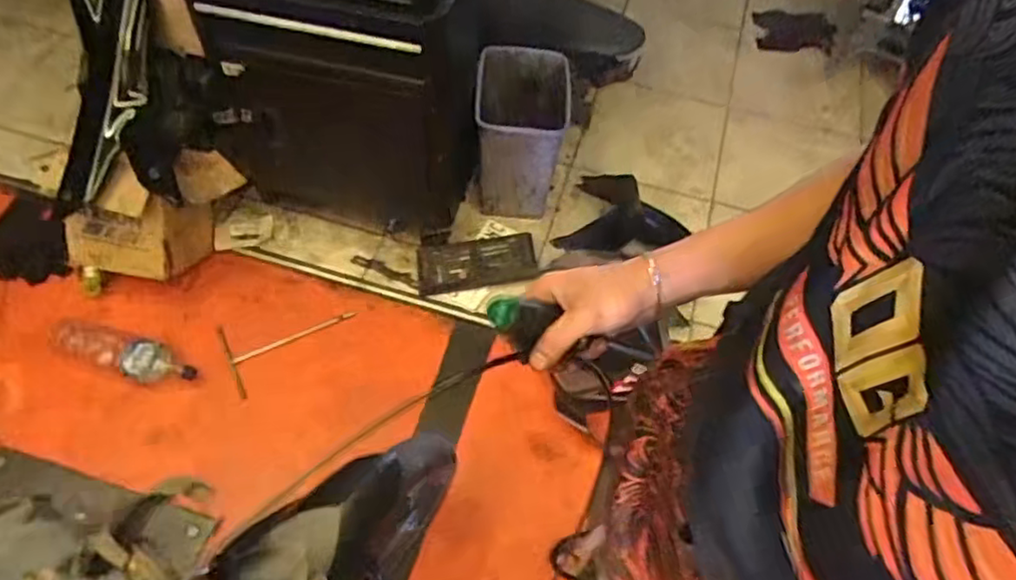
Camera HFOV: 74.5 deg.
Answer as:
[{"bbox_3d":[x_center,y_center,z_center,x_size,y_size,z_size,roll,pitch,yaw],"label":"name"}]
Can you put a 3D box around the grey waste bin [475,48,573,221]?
[{"bbox_3d":[0.040,-0.388,1.655,0.213,0.330,0.275,4,57,-1],"label":"grey waste bin"}]

